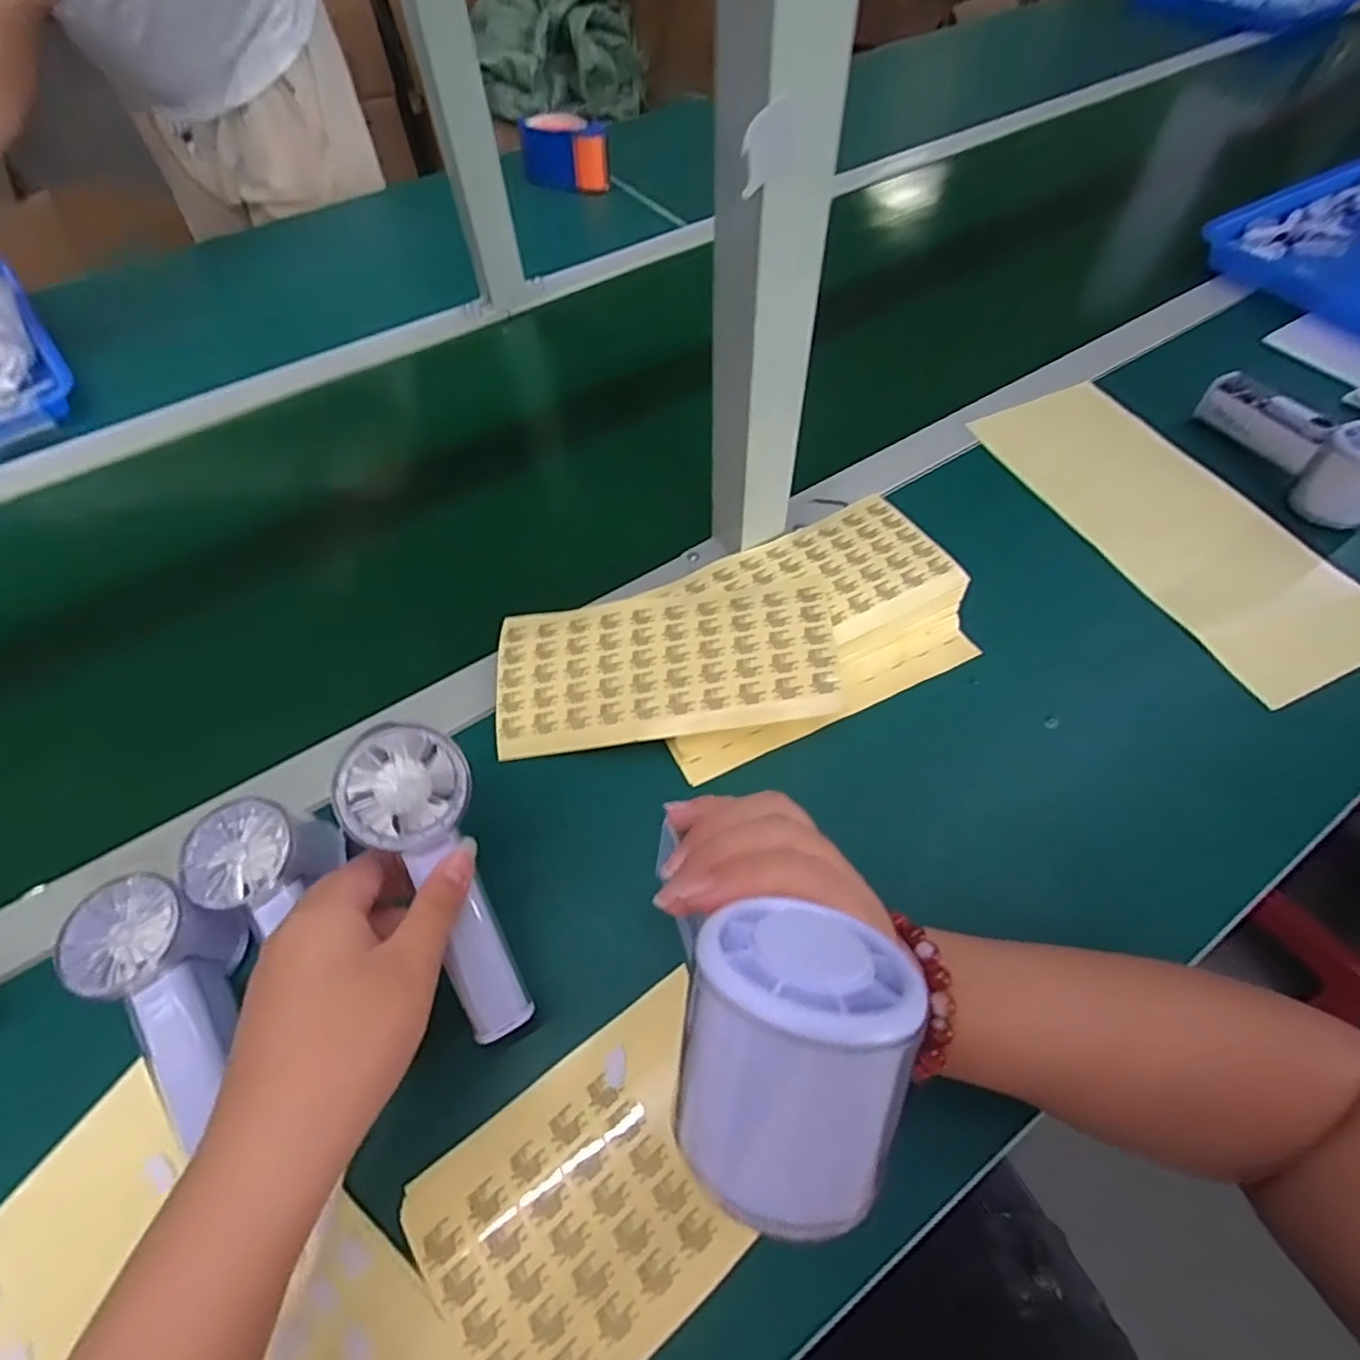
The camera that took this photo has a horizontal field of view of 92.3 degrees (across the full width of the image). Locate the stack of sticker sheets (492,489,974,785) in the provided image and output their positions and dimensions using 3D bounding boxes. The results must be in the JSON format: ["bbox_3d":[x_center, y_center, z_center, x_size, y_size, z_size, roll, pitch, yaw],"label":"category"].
[{"bbox_3d":[0.036,-0.022,0.433,0.322,0.049,0.158,-19,58,-10],"label":"stack of sticker sheets"}]

